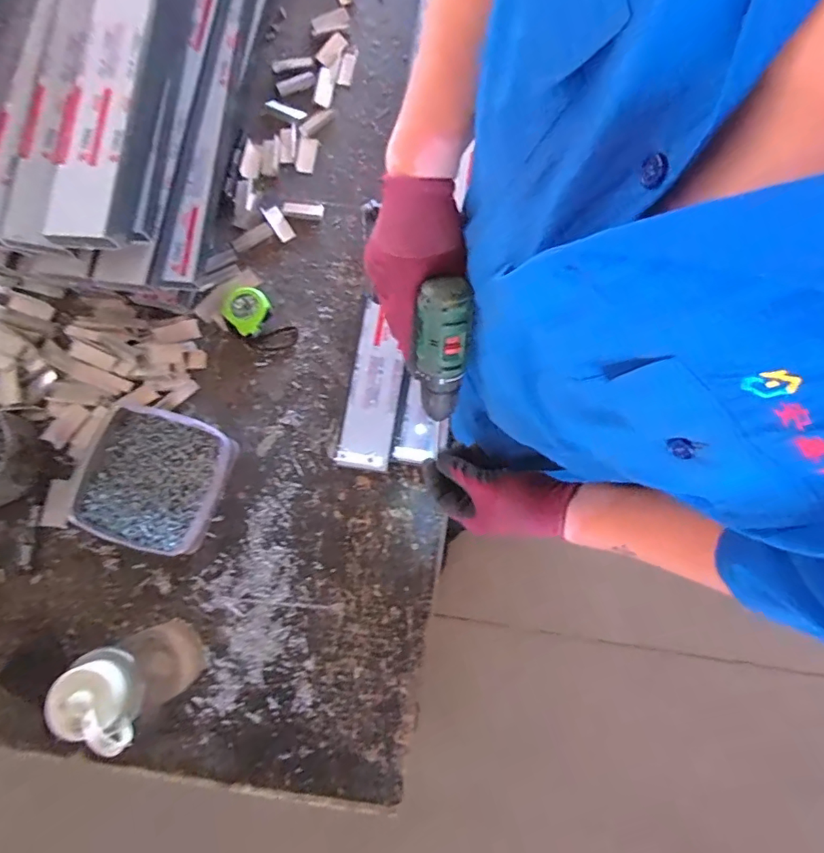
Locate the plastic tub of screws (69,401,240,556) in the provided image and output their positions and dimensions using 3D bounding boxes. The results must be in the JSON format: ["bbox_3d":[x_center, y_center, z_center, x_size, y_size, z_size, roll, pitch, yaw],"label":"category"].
[{"bbox_3d":[-0.375,0.080,0.715,0.205,0.041,0.194,15,78,4],"label":"plastic tub of screws"}]

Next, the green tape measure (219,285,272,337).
[{"bbox_3d":[-0.255,-0.182,0.755,0.065,0.030,0.075,-43,81,-8],"label":"green tape measure"}]

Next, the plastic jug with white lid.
[{"bbox_3d":[-0.331,0.301,0.586,0.071,0.215,0.093,-12,78,-2],"label":"plastic jug with white lid"}]

